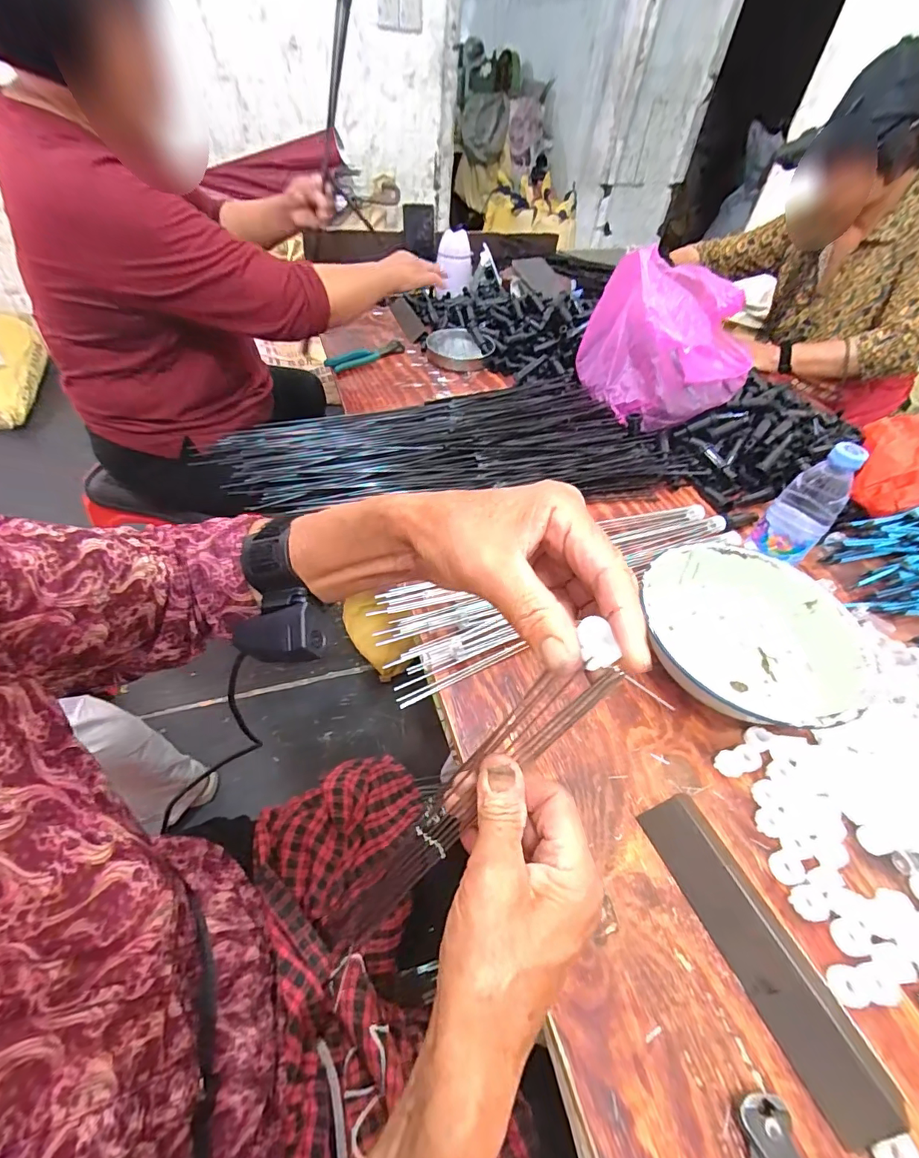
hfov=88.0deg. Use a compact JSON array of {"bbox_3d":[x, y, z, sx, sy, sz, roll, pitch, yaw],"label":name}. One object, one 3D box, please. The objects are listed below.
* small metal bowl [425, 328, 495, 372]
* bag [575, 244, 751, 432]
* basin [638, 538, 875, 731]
[{"bbox_3d":[0.002,-0.441,0.919,0.124,0.033,0.112,25,51,14],"label":"small metal bowl"},{"bbox_3d":[0.321,-0.357,0.720,0.211,0.163,0.185,-2,49,-9],"label":"bag"},{"bbox_3d":[0.296,0.051,0.487,0.173,0.055,0.205,-32,56,-26],"label":"basin"}]

